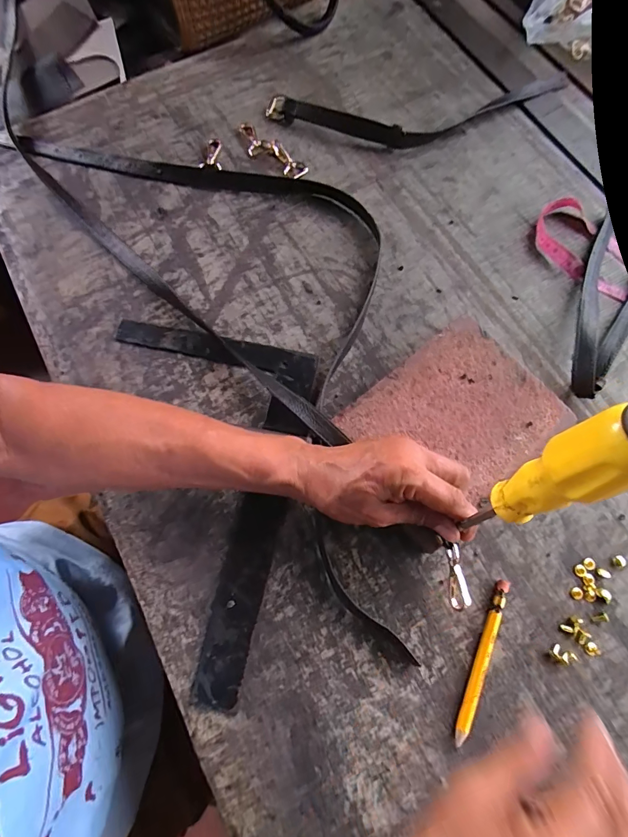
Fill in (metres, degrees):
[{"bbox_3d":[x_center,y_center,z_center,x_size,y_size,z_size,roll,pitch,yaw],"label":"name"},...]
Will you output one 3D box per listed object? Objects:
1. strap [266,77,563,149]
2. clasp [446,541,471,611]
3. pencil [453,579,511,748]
[{"bbox_3d":[0.130,-0.363,0.473,0.361,0.019,0.094,-5,73,-2],"label":"strap"},{"bbox_3d":[0.110,0.122,0.305,0.012,0.012,0.047,-6,87,-2],"label":"clasp"},{"bbox_3d":[0.133,0.187,0.310,0.012,0.009,0.120,24,74,7],"label":"pencil"}]

